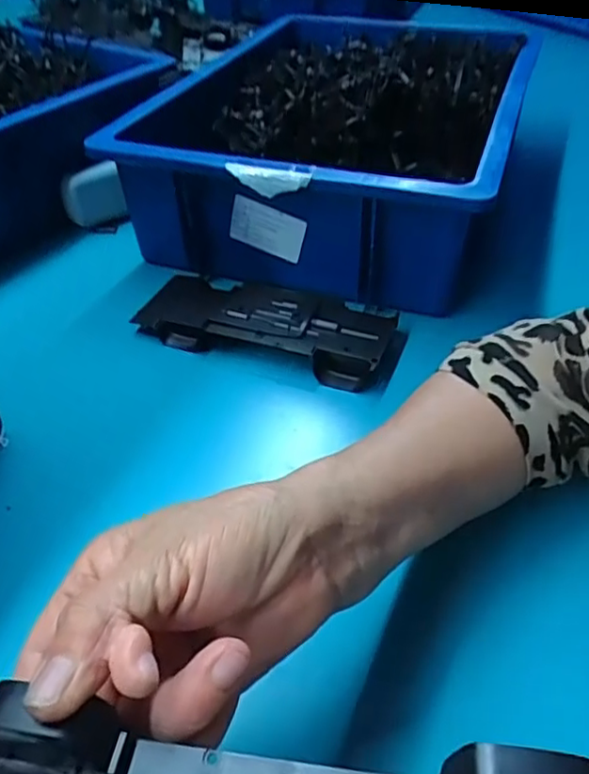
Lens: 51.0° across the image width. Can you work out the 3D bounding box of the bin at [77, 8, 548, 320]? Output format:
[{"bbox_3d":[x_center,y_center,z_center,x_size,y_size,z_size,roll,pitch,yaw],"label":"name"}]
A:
[{"bbox_3d":[0.046,-0.248,0.622,0.317,0.118,0.419,14,45,14],"label":"bin"}]

